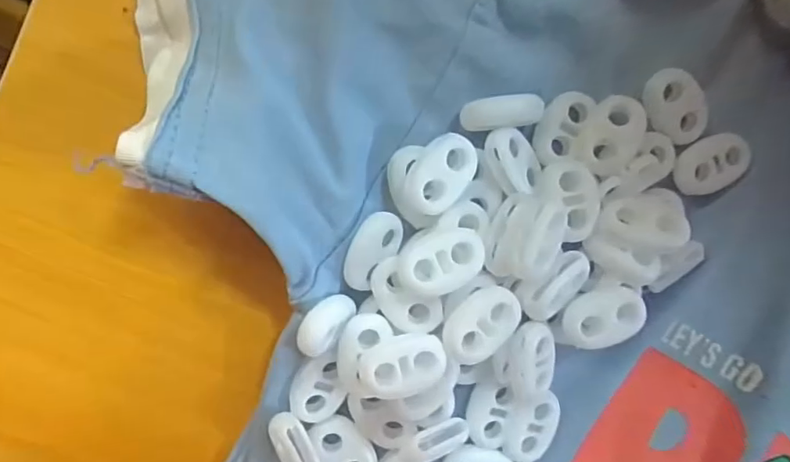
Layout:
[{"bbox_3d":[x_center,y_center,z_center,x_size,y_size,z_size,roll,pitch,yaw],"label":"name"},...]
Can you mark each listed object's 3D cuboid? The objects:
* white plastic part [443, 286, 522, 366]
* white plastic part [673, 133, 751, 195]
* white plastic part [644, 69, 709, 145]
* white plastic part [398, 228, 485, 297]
[{"bbox_3d":[0.022,0.024,0.138,0.022,0.008,0.014,-45,98,-1],"label":"white plastic part"},{"bbox_3d":[0.092,-0.019,0.153,0.021,0.005,0.015,-22,97,-4],"label":"white plastic part"},{"bbox_3d":[0.080,-0.034,0.150,0.015,0.006,0.022,-37,98,-2],"label":"white plastic part"},{"bbox_3d":[0.011,0.007,0.136,0.021,0.009,0.015,-25,97,-4],"label":"white plastic part"}]

